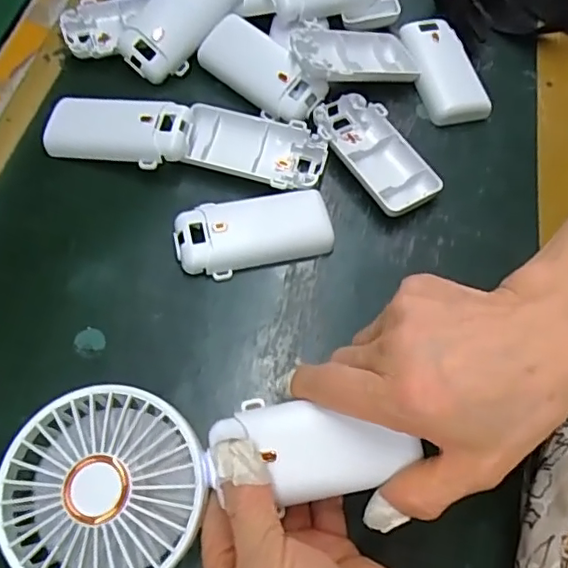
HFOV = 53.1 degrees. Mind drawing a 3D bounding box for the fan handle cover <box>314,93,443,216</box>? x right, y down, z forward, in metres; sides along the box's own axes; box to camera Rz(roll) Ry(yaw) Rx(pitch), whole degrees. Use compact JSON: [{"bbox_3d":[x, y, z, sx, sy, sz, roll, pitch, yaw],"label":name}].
[{"bbox_3d":[0.059,-0.087,0.377,0.049,0.017,0.098,-28,67,-15],"label":"fan handle cover"}]

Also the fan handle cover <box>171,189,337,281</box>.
[{"bbox_3d":[-0.019,-0.033,0.345,0.093,0.014,0.046,-15,65,-8],"label":"fan handle cover"}]

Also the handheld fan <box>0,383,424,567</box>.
[{"bbox_3d":[-0.033,0.085,0.253,0.171,0.033,0.081,-7,64,-3],"label":"handheld fan"}]

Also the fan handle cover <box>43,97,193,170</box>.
[{"bbox_3d":[-0.107,-0.101,0.368,0.095,0.022,0.044,11,64,4],"label":"fan handle cover"}]

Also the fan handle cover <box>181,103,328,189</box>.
[{"bbox_3d":[-0.019,-0.090,0.373,0.091,0.012,0.054,16,64,6],"label":"fan handle cover"}]

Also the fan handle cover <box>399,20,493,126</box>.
[{"bbox_3d":[0.116,-0.154,0.410,0.044,0.013,0.089,-6,64,-4],"label":"fan handle cover"}]

